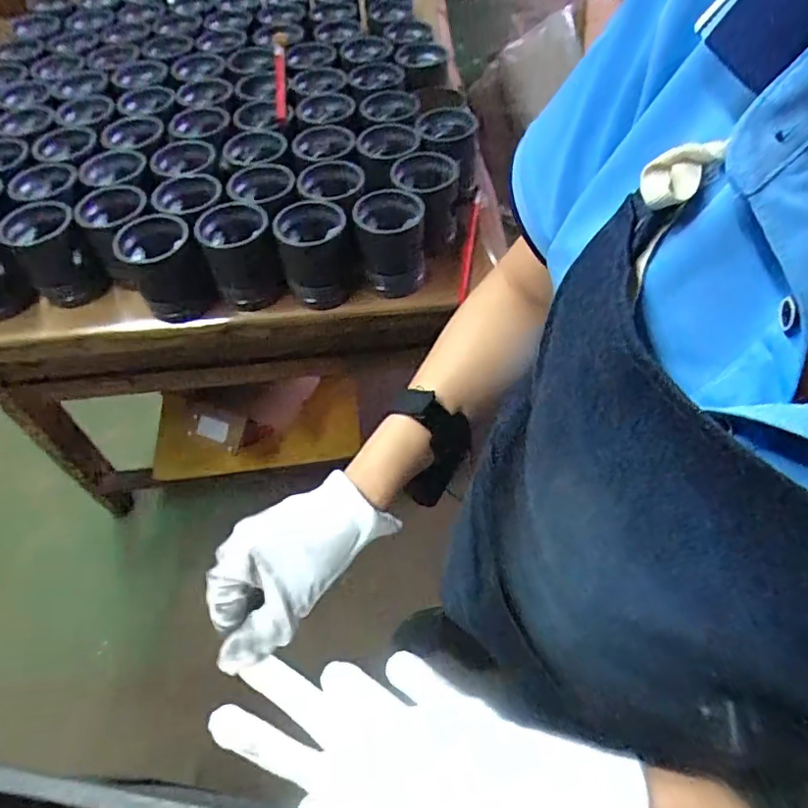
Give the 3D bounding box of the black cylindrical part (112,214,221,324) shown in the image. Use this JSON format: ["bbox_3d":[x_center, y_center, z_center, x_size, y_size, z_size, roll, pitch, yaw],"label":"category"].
[{"bbox_3d":[-0.318,-0.182,0.745,0.091,0.112,0.092,-2,55,3],"label":"black cylindrical part"}]

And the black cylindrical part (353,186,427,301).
[{"bbox_3d":[-0.018,-0.220,0.751,0.090,0.116,0.087,-2,55,3],"label":"black cylindrical part"}]

